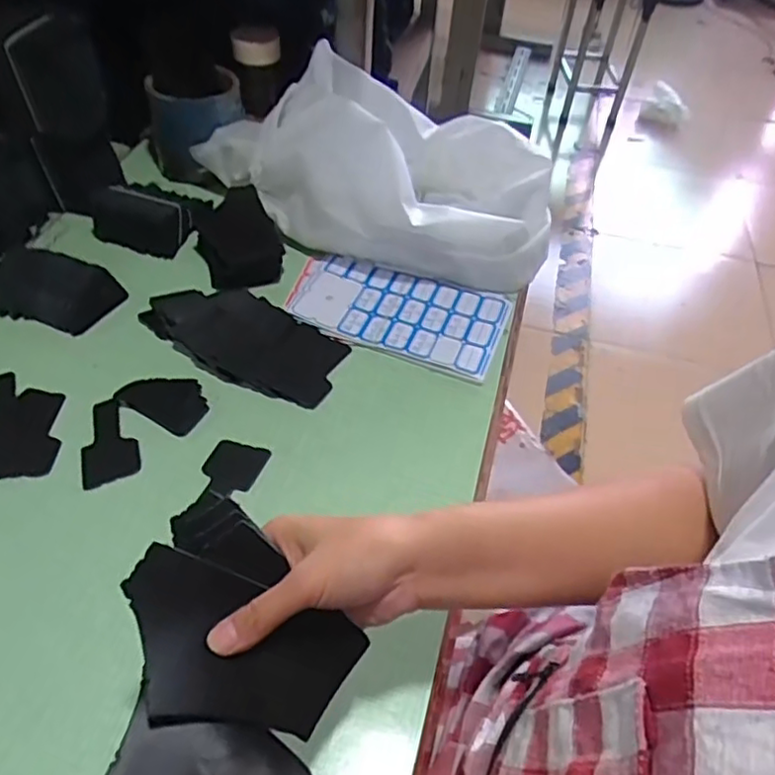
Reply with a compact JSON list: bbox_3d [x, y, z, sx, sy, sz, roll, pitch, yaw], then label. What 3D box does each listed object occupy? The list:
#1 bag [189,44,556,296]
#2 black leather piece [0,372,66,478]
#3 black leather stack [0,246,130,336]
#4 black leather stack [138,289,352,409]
[{"bbox_3d":[-0.006,-0.243,0.726,0.384,0.131,0.220,23,51,15],"label":"bag"},{"bbox_3d":[-0.314,0.032,0.555,0.083,0.005,0.096,7,49,1],"label":"black leather piece"},{"bbox_3d":[-0.334,-0.096,0.642,0.126,0.030,0.075,19,50,11],"label":"black leather stack"},{"bbox_3d":[-0.137,-0.049,0.621,0.192,0.021,0.098,22,51,13],"label":"black leather stack"}]

